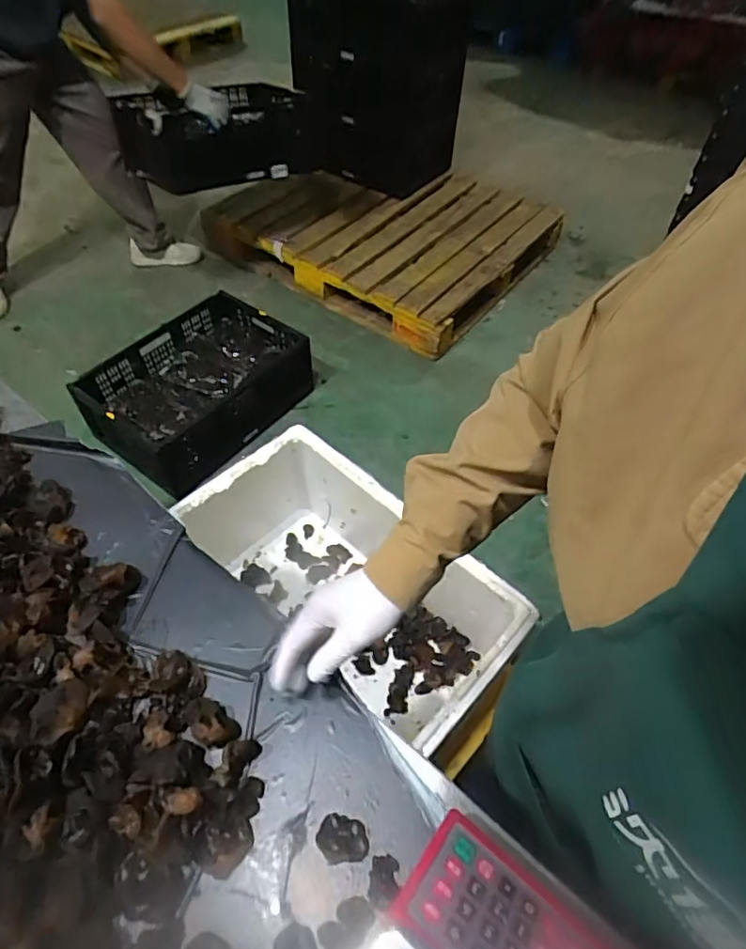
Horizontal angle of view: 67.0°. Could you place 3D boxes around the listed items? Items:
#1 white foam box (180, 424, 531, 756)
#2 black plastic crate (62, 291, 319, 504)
[{"bbox_3d":[-0.041,0.200,1.005,0.563,0.261,0.263,36,60,22],"label":"white foam box"},{"bbox_3d":[-0.538,-0.270,1.771,0.448,0.213,0.648,33,59,21],"label":"black plastic crate"}]

